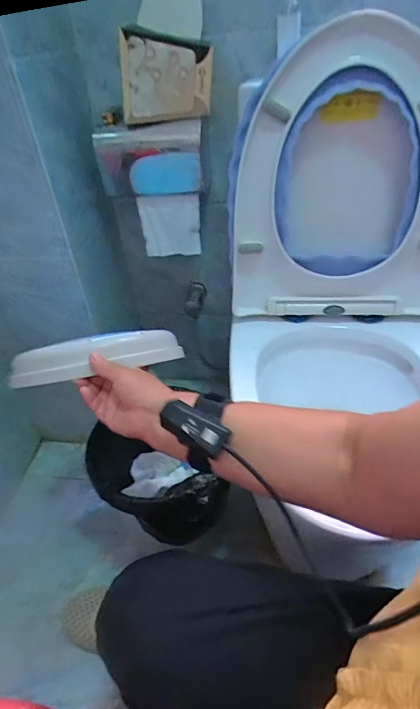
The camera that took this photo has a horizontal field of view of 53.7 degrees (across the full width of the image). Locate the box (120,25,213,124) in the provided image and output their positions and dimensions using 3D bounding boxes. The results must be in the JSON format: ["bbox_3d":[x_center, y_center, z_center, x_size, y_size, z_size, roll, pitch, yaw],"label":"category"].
[{"bbox_3d":[-0.079,-0.500,0.750,0.164,0.125,0.051,-8,39,-4],"label":"box"}]

